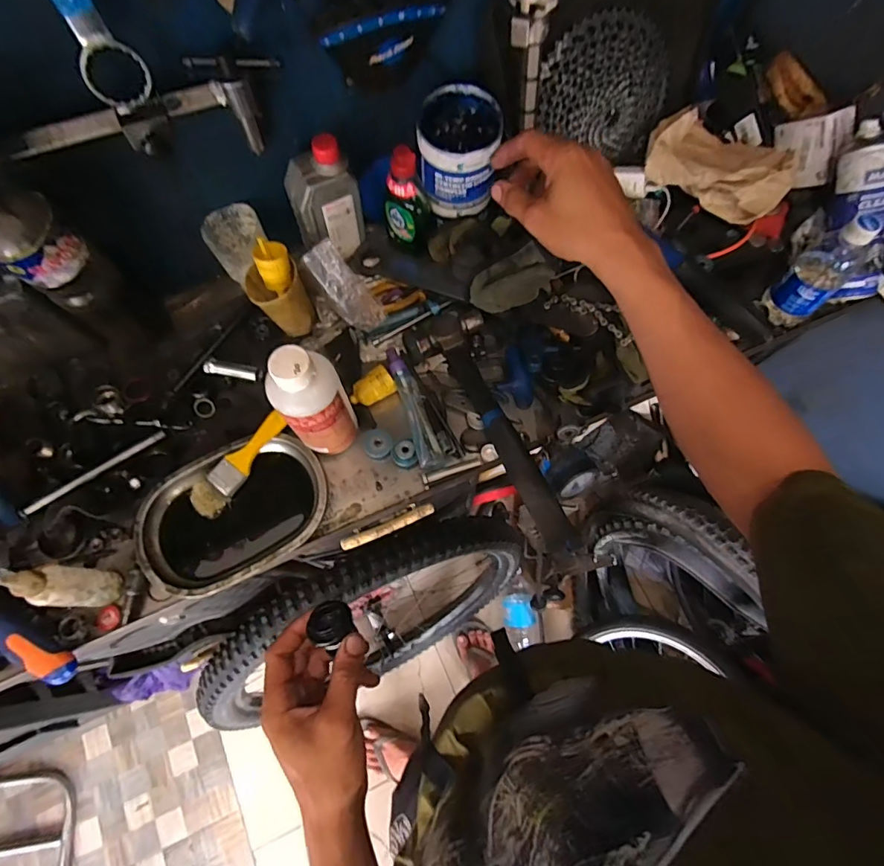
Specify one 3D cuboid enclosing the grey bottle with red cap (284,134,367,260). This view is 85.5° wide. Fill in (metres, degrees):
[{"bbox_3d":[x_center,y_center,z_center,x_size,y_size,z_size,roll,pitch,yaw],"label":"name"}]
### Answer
[{"bbox_3d":[-0.150,-0.295,0.610,0.084,0.158,0.048,-25,73,-8],"label":"grey bottle with red cap"}]

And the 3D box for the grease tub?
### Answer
[{"bbox_3d":[0.022,-0.348,0.605,0.093,0.112,0.098,0,71,0],"label":"grease tub"}]

